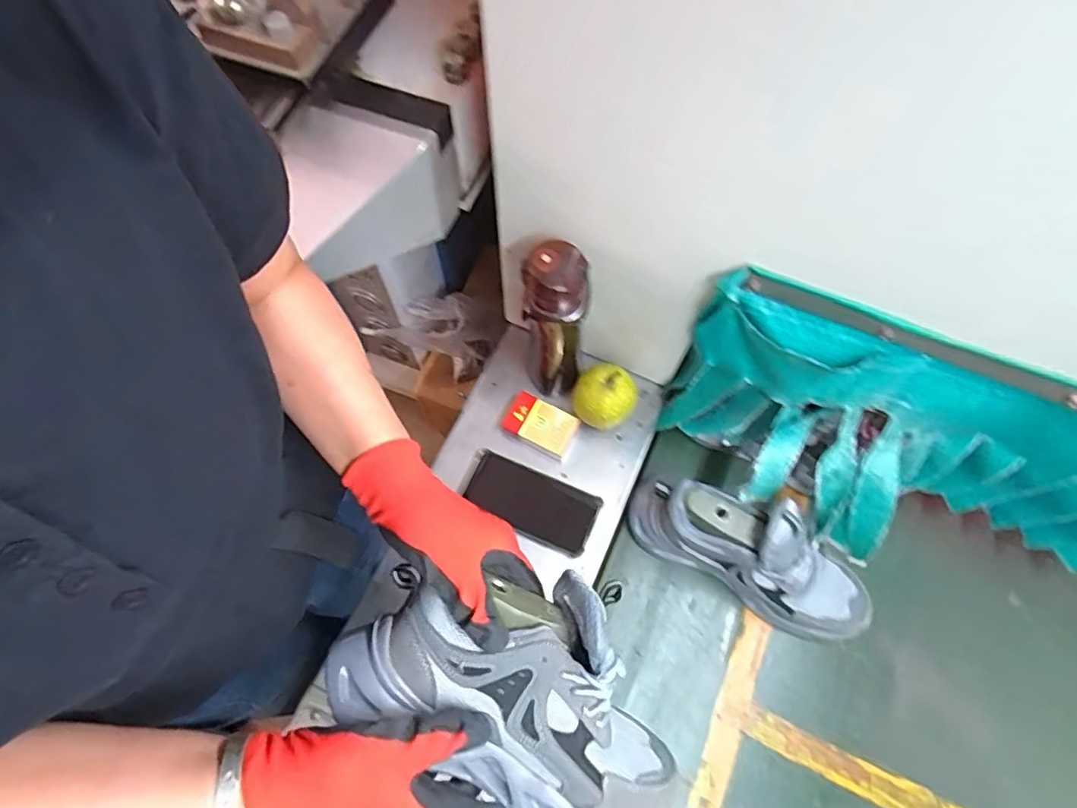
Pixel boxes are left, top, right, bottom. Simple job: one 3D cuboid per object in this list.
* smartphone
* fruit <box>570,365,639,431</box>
[{"bbox_3d":[-0.012,0.118,0.696,0.165,0.007,0.078,24,70,10],"label":"smartphone"},{"bbox_3d":[0.082,-0.007,0.724,0.067,0.073,0.067,0,67,1],"label":"fruit"}]

